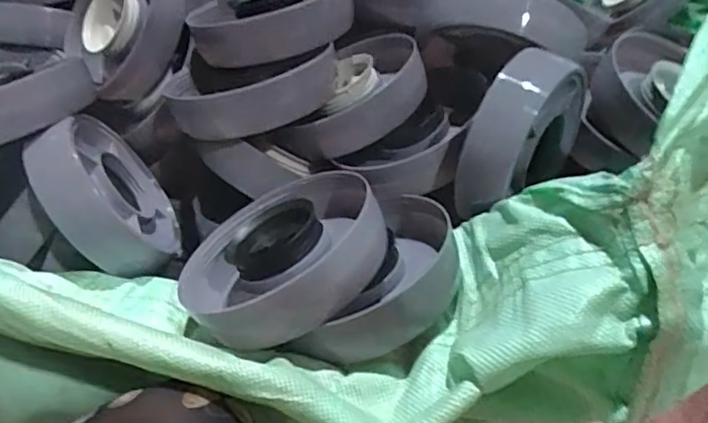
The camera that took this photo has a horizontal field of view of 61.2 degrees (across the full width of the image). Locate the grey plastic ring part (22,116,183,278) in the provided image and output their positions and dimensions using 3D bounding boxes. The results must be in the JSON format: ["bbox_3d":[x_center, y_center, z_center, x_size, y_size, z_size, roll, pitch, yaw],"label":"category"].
[{"bbox_3d":[-0.226,-0.023,0.564,0.045,0.160,0.153,-33,34,21],"label":"grey plastic ring part"}]

